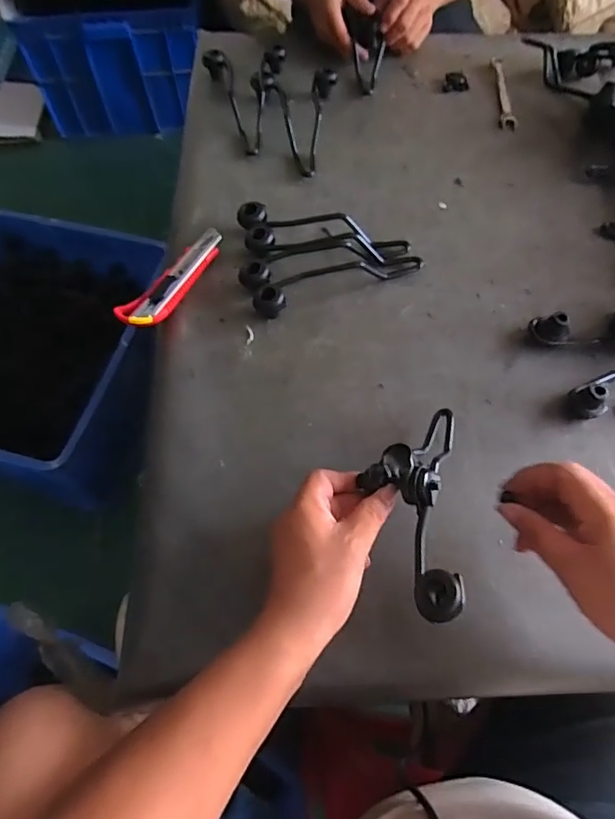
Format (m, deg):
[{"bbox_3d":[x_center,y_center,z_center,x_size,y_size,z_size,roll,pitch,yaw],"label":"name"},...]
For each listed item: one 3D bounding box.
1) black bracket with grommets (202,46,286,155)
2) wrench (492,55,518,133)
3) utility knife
[{"bbox_3d":[-0.087,-0.430,0.700,0.116,0.040,0.180,-1,63,-1],"label":"black bracket with grommets"},{"bbox_3d":[0.283,-0.457,0.735,0.026,0.012,0.146,3,63,1],"label":"wrench"},{"bbox_3d":[-0.141,-0.141,0.561,0.037,0.020,0.149,34,68,15],"label":"utility knife"}]

